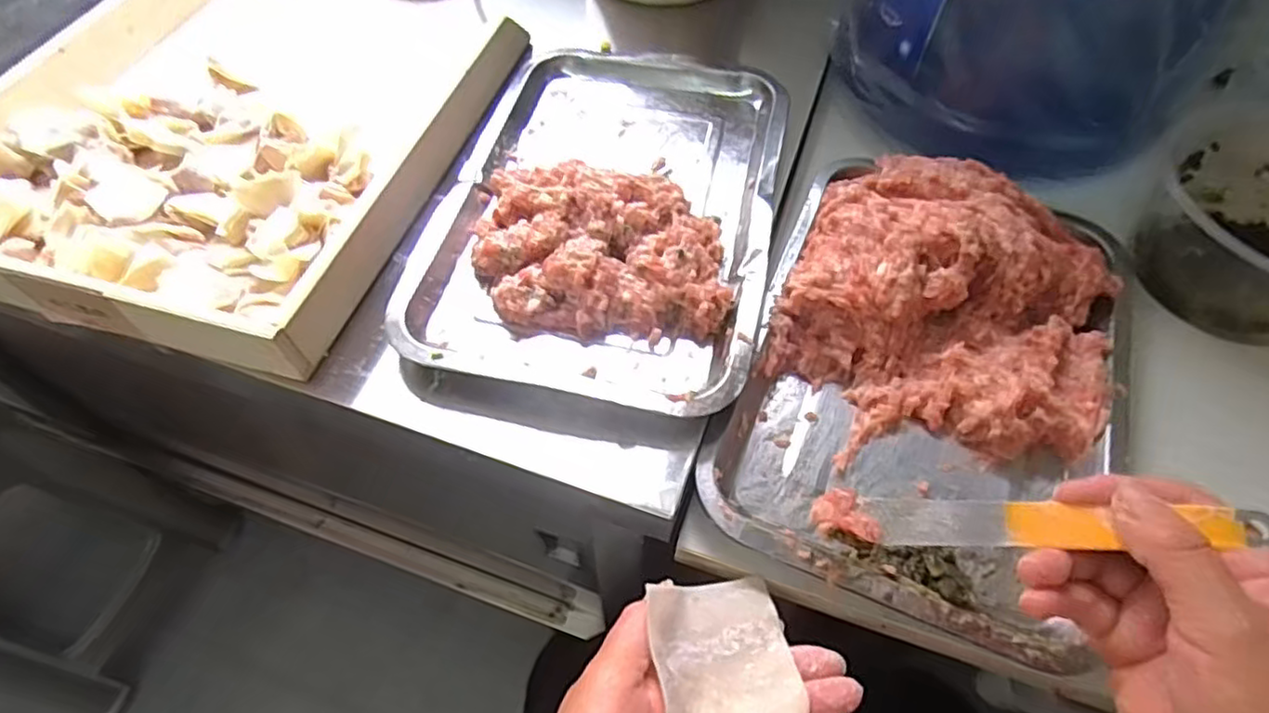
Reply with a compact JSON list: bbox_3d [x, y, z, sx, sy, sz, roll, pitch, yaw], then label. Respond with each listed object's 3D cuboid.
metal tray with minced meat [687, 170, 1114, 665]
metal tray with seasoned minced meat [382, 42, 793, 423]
[{"bbox_3d":[0.173,0.000,0.371,0.197,0.056,0.284,20,60,12],"label":"metal tray with minced meat"},{"bbox_3d":[-0.015,-0.103,0.420,0.202,0.037,0.289,10,58,6],"label":"metal tray with seasoned minced meat"}]

